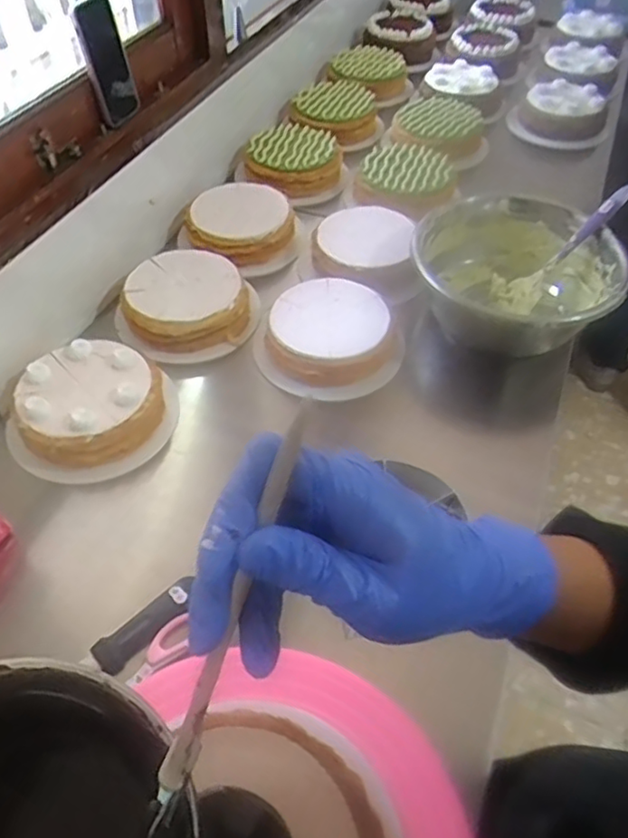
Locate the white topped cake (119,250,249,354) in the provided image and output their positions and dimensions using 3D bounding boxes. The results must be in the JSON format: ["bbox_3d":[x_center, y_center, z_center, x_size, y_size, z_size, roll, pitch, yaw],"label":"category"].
[{"bbox_3d":[-0.182,-0.172,0.922,0.165,0.069,0.169,1,49,-1],"label":"white topped cake"}]

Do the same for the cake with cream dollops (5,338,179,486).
[{"bbox_3d":[-0.278,-0.009,0.783,0.170,0.080,0.167,1,49,-1],"label":"cake with cream dollops"}]

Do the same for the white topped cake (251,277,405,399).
[{"bbox_3d":[0.026,-0.116,0.854,0.178,0.056,0.175,1,49,-1],"label":"white topped cake"}]

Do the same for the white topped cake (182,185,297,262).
[{"bbox_3d":[-0.113,-0.321,1.028,0.150,0.055,0.164,1,49,-1],"label":"white topped cake"}]

